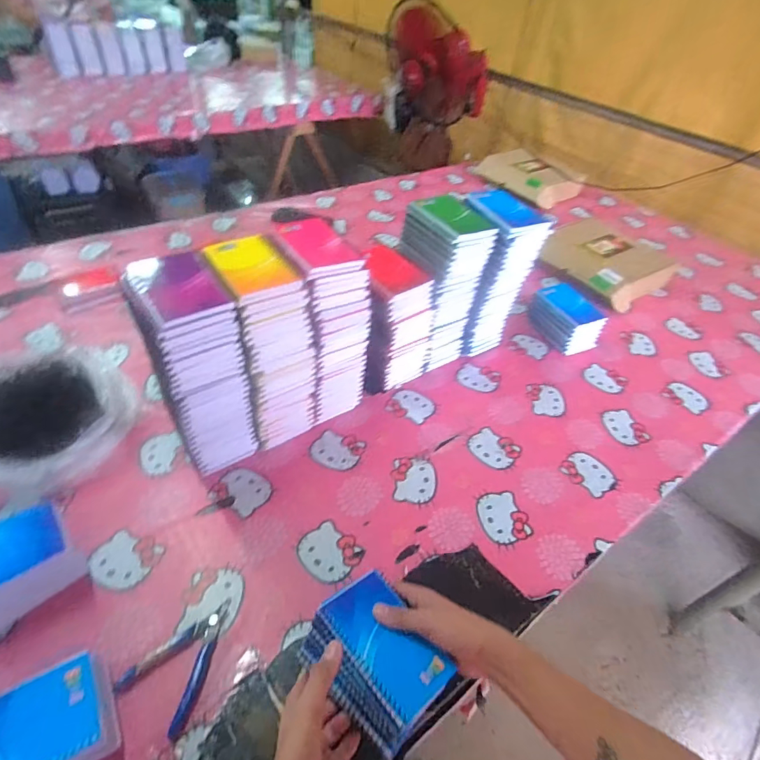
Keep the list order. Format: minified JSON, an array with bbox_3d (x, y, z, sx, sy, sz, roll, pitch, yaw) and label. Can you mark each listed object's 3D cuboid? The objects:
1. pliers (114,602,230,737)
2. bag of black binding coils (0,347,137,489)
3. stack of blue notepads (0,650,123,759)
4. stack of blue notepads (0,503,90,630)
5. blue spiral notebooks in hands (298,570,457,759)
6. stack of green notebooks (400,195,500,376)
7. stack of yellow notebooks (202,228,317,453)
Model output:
[{"bbox_3d":[-0.219,0.302,0.501,0.080,0.011,0.125,18,45,11],"label":"pliers"},{"bbox_3d":[-0.507,0.052,0.654,0.245,0.103,0.227,15,45,7],"label":"bag of black binding coils"},{"bbox_3d":[-0.319,0.333,0.412,0.134,0.074,0.097,-23,52,-27],"label":"stack of blue notepads"},{"bbox_3d":[-0.418,0.219,0.508,0.137,0.073,0.091,-27,54,-30],"label":"stack of blue notepads"},{"bbox_3d":[0.002,0.287,0.478,0.137,0.059,0.111,35,37,28],"label":"blue spiral notebooks in hands"},{"bbox_3d":[0.104,-0.166,0.833,0.119,0.287,0.130,-22,51,-27],"label":"stack of green notebooks"},{"bbox_3d":[-0.167,-0.047,0.669,0.108,0.284,0.147,-18,50,-24],"label":"stack of yellow notebooks"}]

